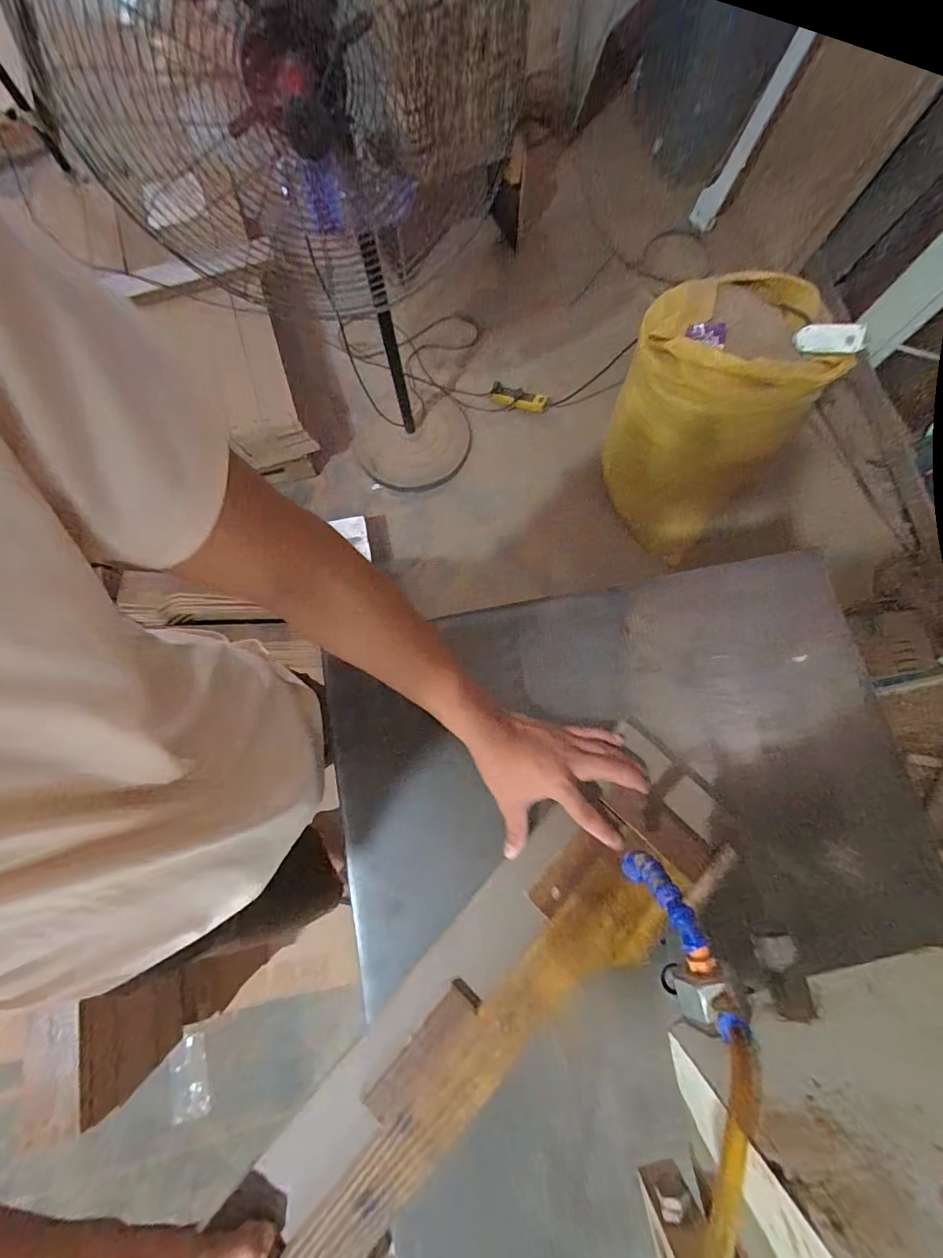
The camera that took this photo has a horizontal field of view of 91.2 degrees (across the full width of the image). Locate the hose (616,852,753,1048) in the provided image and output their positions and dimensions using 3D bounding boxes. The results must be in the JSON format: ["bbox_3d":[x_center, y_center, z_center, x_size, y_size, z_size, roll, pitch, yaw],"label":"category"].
[{"bbox_3d":[0.120,0.178,0.270,0.025,0.022,0.101,-14,36,-3],"label":"hose"}]

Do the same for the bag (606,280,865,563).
[{"bbox_3d":[0.614,-0.566,1.272,0.413,0.598,0.364,43,80,10],"label":"bag"}]

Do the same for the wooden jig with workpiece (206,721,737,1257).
[{"bbox_3d":[-0.016,0.383,0.408,0.153,0.048,0.664,42,79,10],"label":"wooden jig with workpiece"}]

